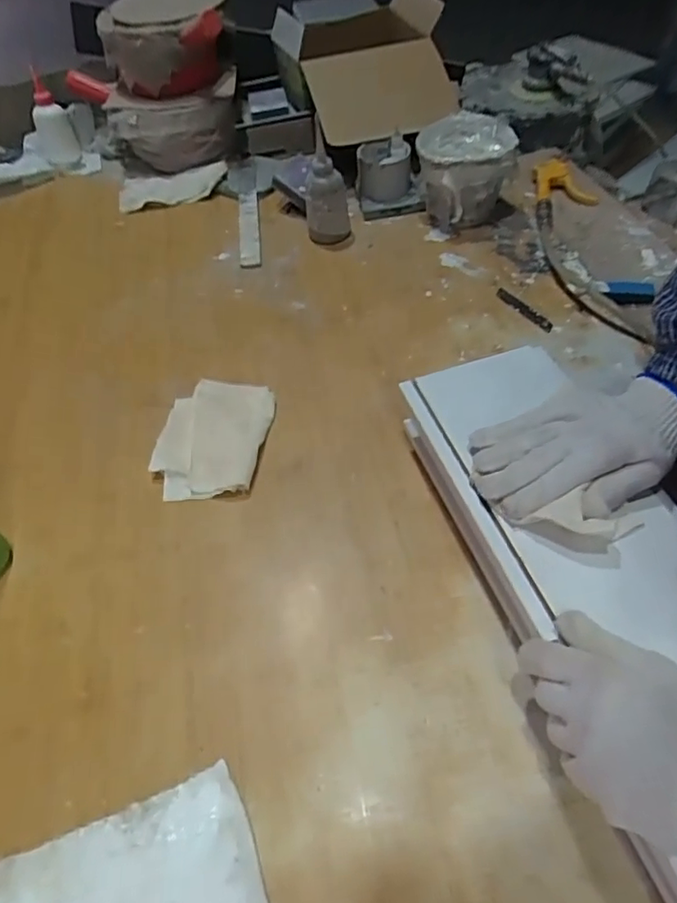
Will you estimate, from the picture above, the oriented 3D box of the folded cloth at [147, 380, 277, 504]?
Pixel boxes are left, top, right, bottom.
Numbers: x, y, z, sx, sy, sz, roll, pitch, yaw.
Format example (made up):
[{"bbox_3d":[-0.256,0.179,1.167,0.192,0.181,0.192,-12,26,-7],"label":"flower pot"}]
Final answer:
[{"bbox_3d":[-0.138,-0.018,0.632,0.115,0.013,0.156,2,52,5],"label":"folded cloth"}]

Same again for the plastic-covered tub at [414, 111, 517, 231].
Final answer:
[{"bbox_3d":[0.180,-0.392,0.828,0.124,0.132,0.116,-2,51,2],"label":"plastic-covered tub"}]

